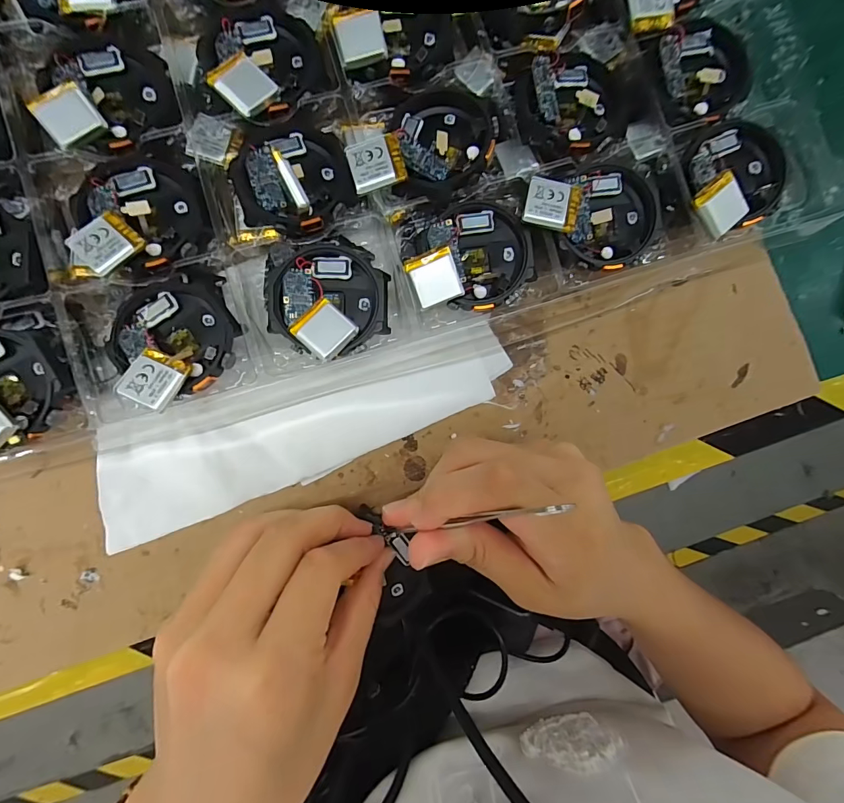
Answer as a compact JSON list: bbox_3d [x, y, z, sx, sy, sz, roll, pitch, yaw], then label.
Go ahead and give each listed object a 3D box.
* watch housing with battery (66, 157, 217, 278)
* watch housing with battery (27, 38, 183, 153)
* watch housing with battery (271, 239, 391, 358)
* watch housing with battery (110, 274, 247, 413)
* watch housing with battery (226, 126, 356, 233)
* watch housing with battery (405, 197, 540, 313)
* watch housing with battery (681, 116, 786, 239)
[{"bbox_3d":[-0.125,-0.082,0.183,0.051,0.019,0.051,0,86,-4],"label":"watch housing with battery"},{"bbox_3d":[-0.139,-0.138,0.184,0.052,0.017,0.050,0,86,-4],"label":"watch housing with battery"},{"bbox_3d":[-0.041,-0.046,0.186,0.051,0.012,0.055,0,77,-8],"label":"watch housing with battery"},{"bbox_3d":[-0.109,-0.027,0.182,0.053,0.012,0.051,2,70,-6],"label":"watch housing with battery"},{"bbox_3d":[-0.058,-0.103,0.182,0.051,0.032,0.049,0,86,-4],"label":"watch housing with battery"},{"bbox_3d":[0.021,-0.066,0.190,0.055,0.013,0.046,-18,91,-12],"label":"watch housing with battery"},{"bbox_3d":[0.147,-0.107,0.196,0.058,0.015,0.047,-41,90,-6],"label":"watch housing with battery"}]

